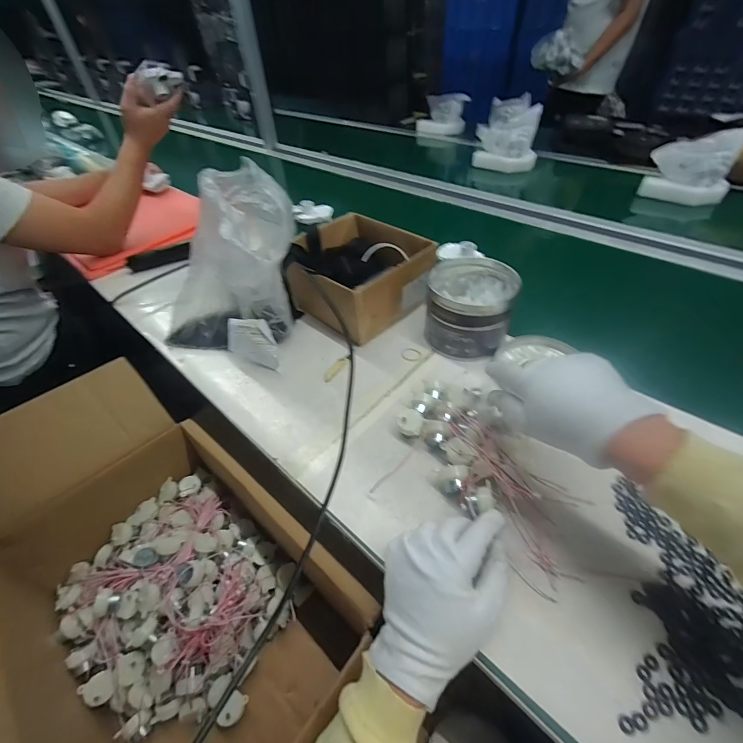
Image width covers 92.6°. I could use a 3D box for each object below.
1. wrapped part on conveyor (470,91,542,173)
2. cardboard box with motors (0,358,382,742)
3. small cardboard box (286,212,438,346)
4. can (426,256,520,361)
[{"bbox_3d":[0.452,-0.815,1.195,0.187,0.134,0.372,9,47,12],"label":"wrapped part on conveyor"},{"bbox_3d":[-0.308,0.285,0.432,0.532,0.271,0.387,32,55,30],"label":"cardboard box with motors"},{"bbox_3d":[-0.022,-0.168,0.624,0.210,0.106,0.200,31,56,29],"label":"small cardboard box"},{"bbox_3d":[0.152,-0.100,0.551,0.130,0.100,0.136,22,52,23],"label":"can"}]

